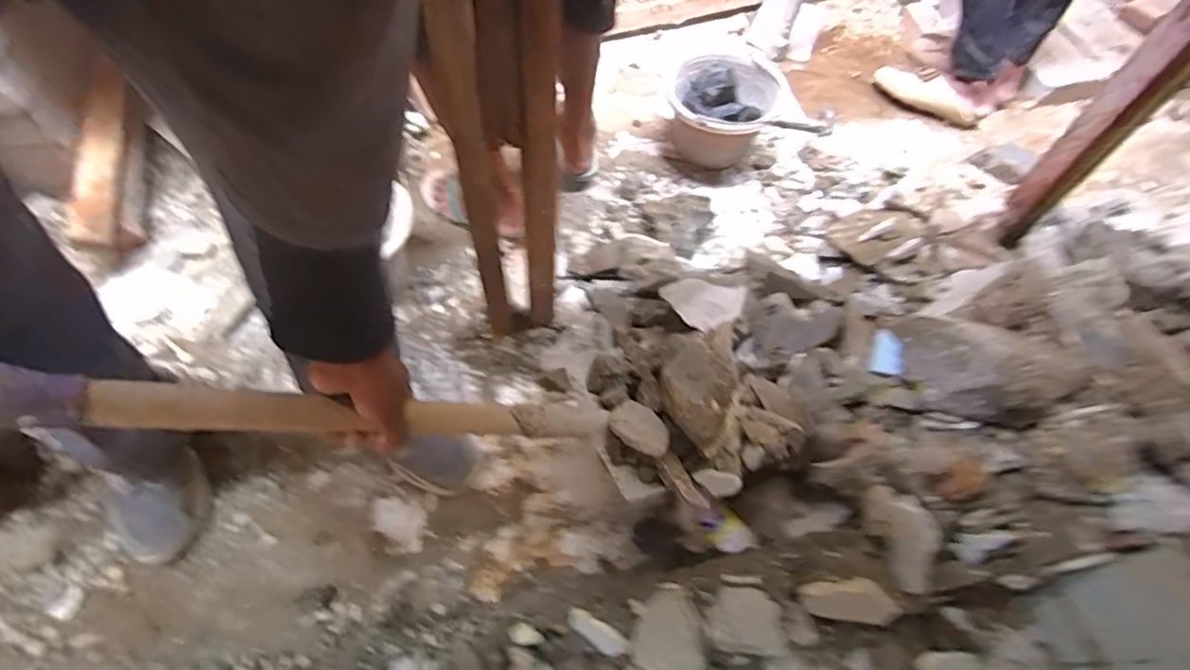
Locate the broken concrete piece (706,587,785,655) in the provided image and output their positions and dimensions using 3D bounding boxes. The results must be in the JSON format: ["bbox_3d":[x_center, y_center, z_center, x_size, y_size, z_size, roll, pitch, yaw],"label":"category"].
[{"bbox_3d":[0.176,0.331,0.686,0.084,0.045,0.064,10,58,2],"label":"broken concrete piece"}]

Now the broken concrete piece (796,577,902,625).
[{"bbox_3d":[0.306,0.316,0.704,0.114,0.035,0.044,9,58,1],"label":"broken concrete piece"}]

